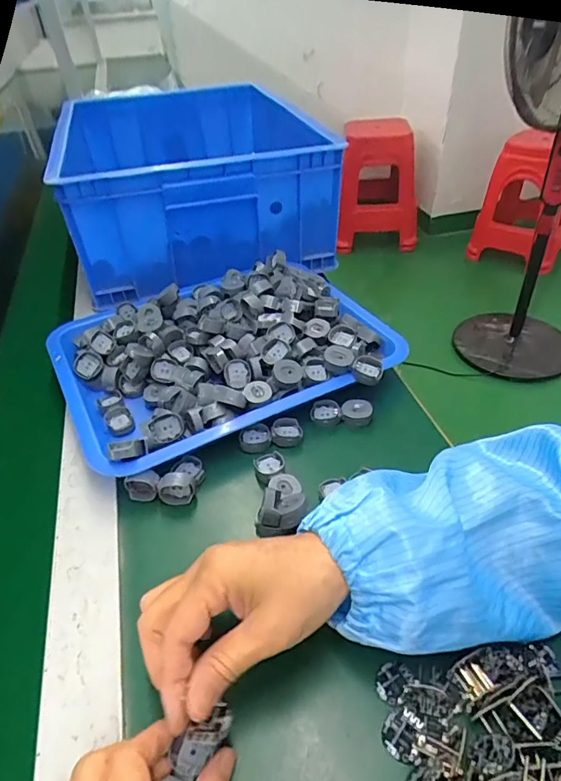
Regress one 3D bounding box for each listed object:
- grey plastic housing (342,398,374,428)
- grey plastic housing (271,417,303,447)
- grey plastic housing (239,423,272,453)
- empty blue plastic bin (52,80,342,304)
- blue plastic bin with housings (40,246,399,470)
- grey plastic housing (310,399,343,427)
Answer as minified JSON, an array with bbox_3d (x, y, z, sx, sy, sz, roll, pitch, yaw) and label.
[{"bbox_3d":[0.074,0.021,0.466,0.029,0.014,0.025,-1,40,3],"label":"grey plastic housing"},{"bbox_3d":[0.006,0.039,0.450,0.029,0.012,0.025,-9,41,-6],"label":"grey plastic housing"},{"bbox_3d":[-0.023,0.042,0.449,0.029,0.017,0.023,-2,40,1],"label":"grey plastic housing"},{"bbox_3d":[-0.152,-0.344,0.771,0.380,0.154,0.477,-11,41,-9],"label":"empty blue plastic bin"},{"bbox_3d":[-0.062,-0.048,0.525,0.333,0.061,0.259,-19,43,-18],"label":"blue plastic bin with housings"},{"bbox_3d":[0.044,0.022,0.469,0.030,0.014,0.024,2,41,6],"label":"grey plastic housing"}]

